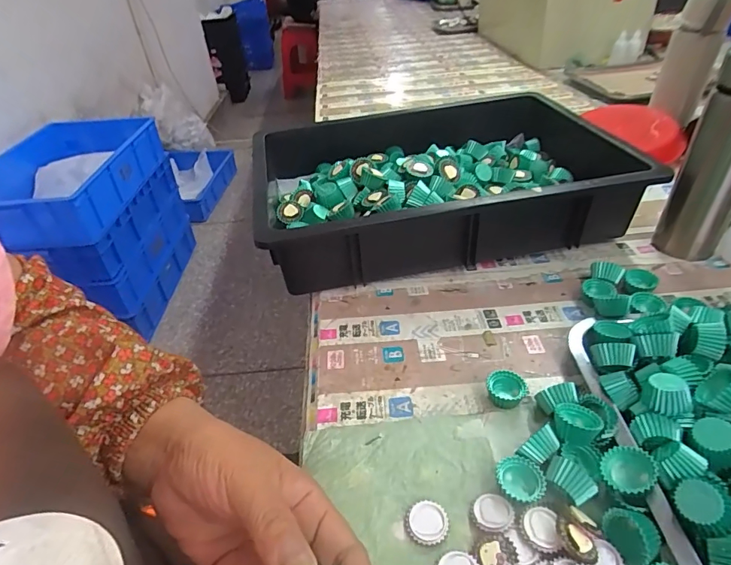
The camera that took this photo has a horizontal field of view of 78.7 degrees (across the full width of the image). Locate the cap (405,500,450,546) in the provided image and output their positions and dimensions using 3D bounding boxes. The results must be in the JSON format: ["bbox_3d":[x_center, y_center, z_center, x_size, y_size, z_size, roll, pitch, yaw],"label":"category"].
[{"bbox_3d":[0.042,0.162,0.301,0.028,0.006,0.027,-3,38,3],"label":"cap"}]

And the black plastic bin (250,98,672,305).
[{"bbox_3d":[0.100,-0.129,0.588,0.458,0.104,0.318,-10,39,-5],"label":"black plastic bin"}]

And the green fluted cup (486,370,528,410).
[{"bbox_3d":[0.118,0.091,0.374,0.032,0.016,0.033,-3,38,3],"label":"green fluted cup"}]

